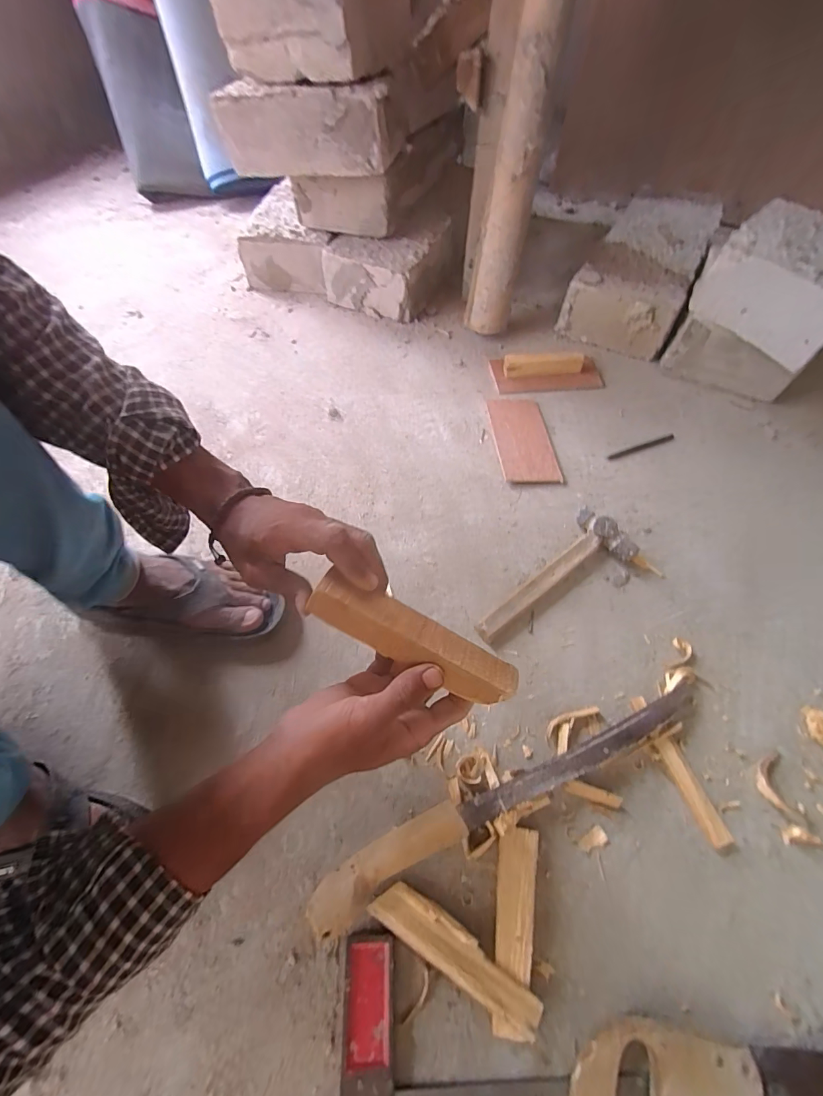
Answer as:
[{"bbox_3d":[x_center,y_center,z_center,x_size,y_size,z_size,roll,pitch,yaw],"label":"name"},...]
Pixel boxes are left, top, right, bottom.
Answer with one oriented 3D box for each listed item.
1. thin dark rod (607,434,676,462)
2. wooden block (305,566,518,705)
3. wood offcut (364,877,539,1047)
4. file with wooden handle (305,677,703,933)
[{"bbox_3d":[0.391,-0.171,0.698,0.140,0.004,0.010,-19,60,-12],"label":"thin dark rod"},{"bbox_3d":[0.001,0.067,0.296,0.151,0.031,0.030,29,37,-2],"label":"wooden block"},{"bbox_3d":[0.036,0.347,0.354,0.148,0.019,0.036,28,61,16],"label":"wood offcut"},{"bbox_3d":[0.122,0.235,0.417,0.459,0.043,0.050,-22,60,-14],"label":"file with wooden handle"}]

